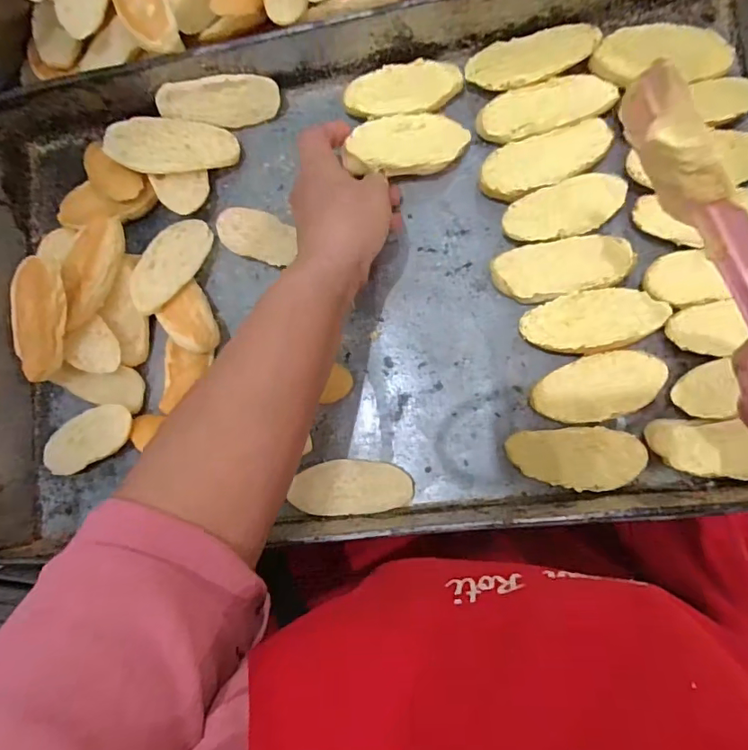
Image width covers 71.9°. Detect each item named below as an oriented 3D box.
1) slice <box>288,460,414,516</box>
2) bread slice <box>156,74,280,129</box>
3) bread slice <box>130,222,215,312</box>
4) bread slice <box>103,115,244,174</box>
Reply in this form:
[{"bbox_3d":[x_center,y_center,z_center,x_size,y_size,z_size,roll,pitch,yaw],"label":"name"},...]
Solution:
[{"bbox_3d":[-0.017,0.084,0.390,0.088,0.013,0.040,-3,84,8],"label":"slice"},{"bbox_3d":[-0.125,-0.221,0.418,0.095,0.039,0.013,-10,47,4],"label":"bread slice"},{"bbox_3d":[-0.165,-0.088,0.417,0.040,0.013,0.086,31,72,-9],"label":"bread slice"},{"bbox_3d":[-0.161,-0.185,0.414,0.098,0.007,0.043,-5,86,-15],"label":"bread slice"}]

